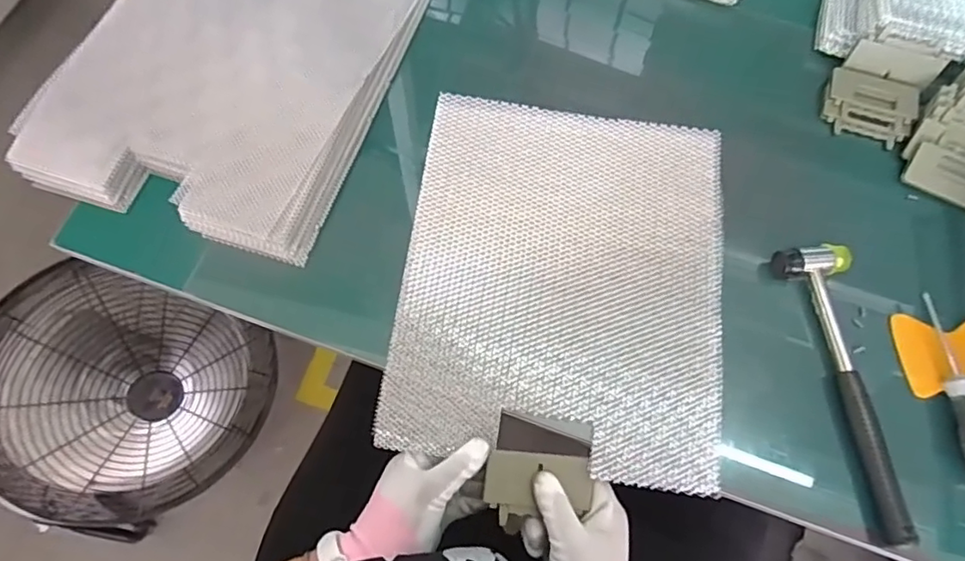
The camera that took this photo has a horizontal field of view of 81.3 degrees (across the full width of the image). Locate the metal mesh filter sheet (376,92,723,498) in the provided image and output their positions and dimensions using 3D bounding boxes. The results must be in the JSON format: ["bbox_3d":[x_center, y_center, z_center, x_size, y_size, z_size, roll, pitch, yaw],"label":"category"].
[{"bbox_3d":[0.071,-0.005,0.494,0.268,0.015,0.321,8,72,0],"label":"metal mesh filter sheet"}]

